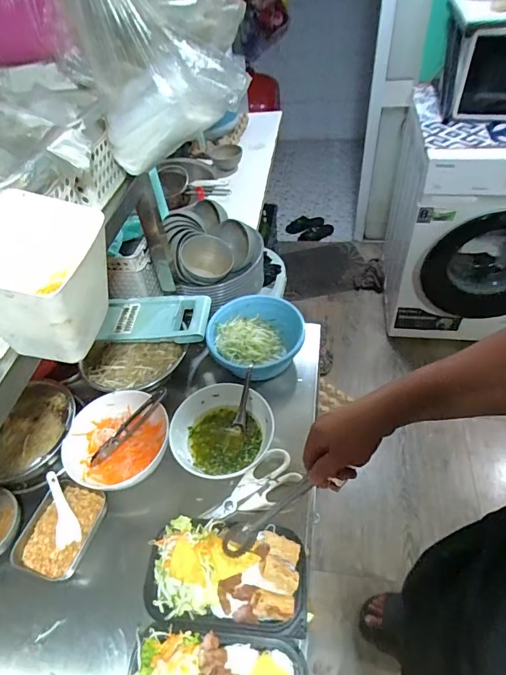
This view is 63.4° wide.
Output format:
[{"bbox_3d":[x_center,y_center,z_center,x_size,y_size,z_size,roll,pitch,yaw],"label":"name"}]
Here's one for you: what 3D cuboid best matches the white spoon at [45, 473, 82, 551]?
[{"bbox_3d":[-0.303,0.269,0.648,0.038,0.014,0.114,-20,77,-11],"label":"white spoon"}]

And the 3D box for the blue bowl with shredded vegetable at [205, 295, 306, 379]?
[{"bbox_3d":[0.004,0.002,0.835,0.183,0.066,0.181,-3,49,4],"label":"blue bowl with shredded vegetable"}]

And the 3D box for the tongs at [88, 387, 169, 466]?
[{"bbox_3d":[-0.212,0.155,0.712,0.173,0.028,0.022,-46,57,-6],"label":"tongs"}]

